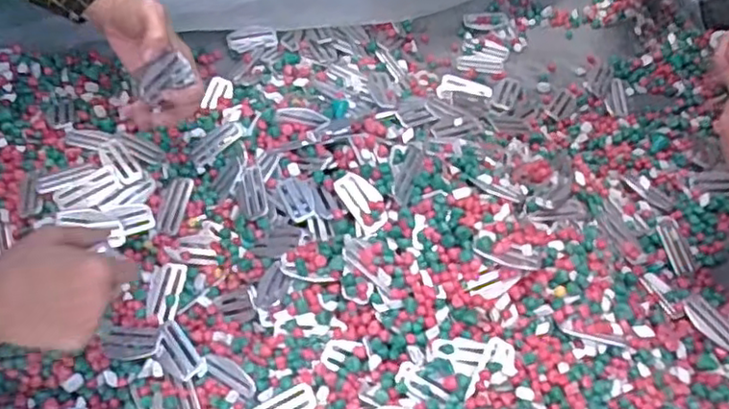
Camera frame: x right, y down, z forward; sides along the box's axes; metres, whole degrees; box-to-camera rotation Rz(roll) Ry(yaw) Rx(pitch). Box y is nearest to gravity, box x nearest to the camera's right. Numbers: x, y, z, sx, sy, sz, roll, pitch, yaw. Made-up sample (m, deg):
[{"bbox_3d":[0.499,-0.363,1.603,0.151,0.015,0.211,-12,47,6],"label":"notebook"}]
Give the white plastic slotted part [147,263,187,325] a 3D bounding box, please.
[{"bbox_3d":[-0.177,0.079,0.575,0.026,0.006,0.057,9,56,1],"label":"white plastic slotted part"}]

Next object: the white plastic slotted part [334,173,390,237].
[{"bbox_3d":[-0.001,-0.003,0.566,0.028,0.013,0.059,-23,61,-19],"label":"white plastic slotted part"}]

